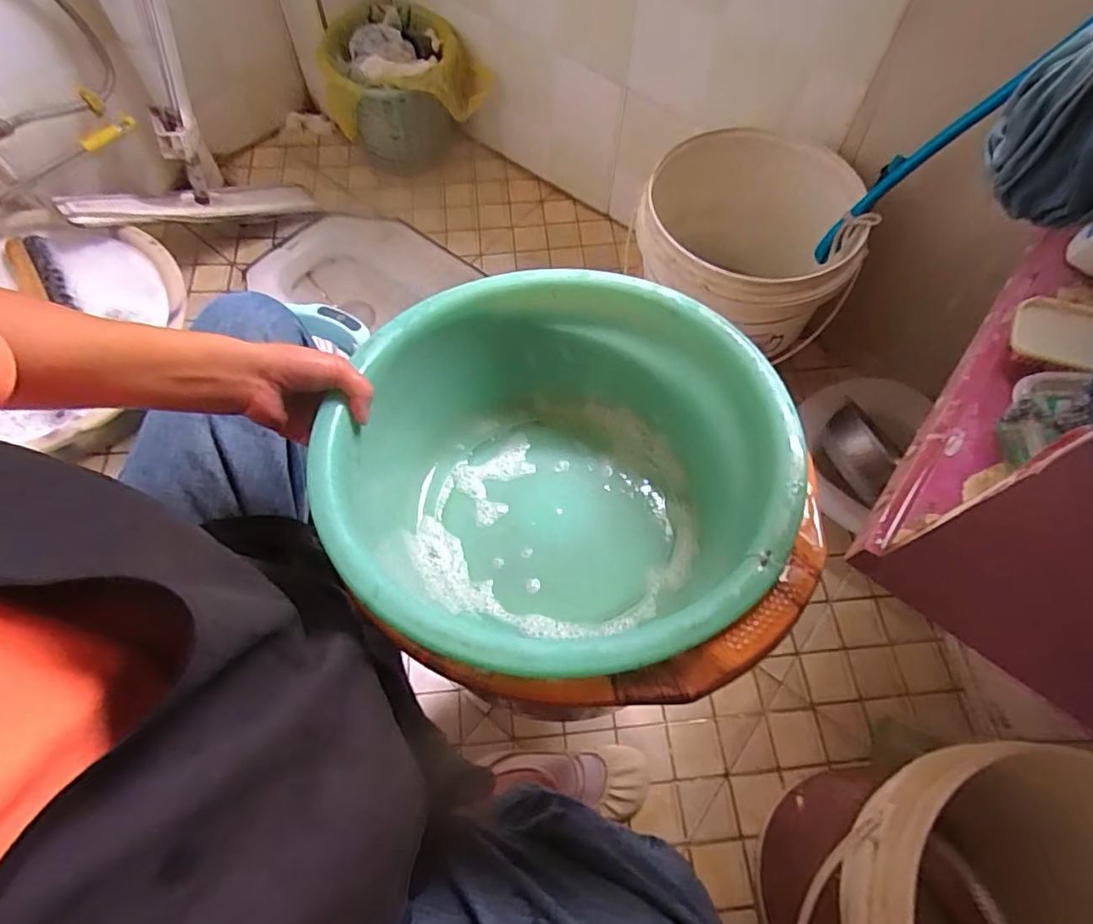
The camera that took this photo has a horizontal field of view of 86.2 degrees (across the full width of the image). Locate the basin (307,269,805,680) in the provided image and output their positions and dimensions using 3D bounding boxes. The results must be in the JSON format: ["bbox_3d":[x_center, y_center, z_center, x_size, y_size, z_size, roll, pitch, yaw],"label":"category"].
[{"bbox_3d":[0.004,0.007,0.491,0.332,0.179,0.343,1,64,-3],"label":"basin"}]

